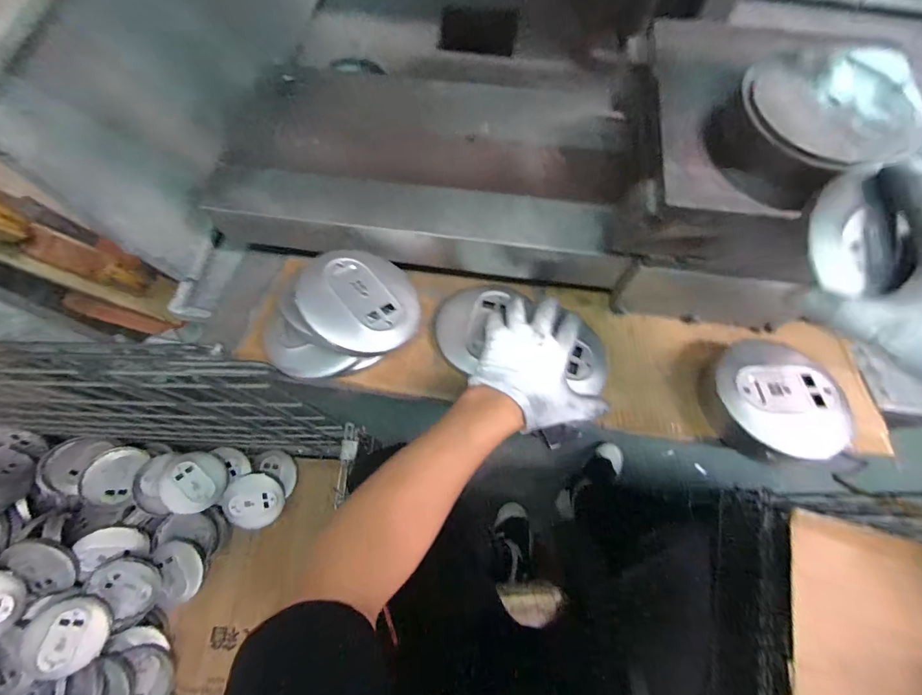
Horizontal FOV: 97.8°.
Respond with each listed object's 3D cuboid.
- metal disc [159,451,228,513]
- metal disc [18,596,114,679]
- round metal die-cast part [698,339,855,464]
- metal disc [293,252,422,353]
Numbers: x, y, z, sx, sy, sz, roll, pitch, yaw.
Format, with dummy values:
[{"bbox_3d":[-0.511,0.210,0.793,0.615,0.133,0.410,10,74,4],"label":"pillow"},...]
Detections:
[{"bbox_3d":[-0.619,0.311,0.935,0.126,0.034,0.133,11,68,-28],"label":"metal disc"},{"bbox_3d":[-0.767,0.565,0.785,0.128,0.022,0.124,12,68,-30],"label":"metal disc"},{"bbox_3d":[0.339,0.059,0.445,0.130,0.055,0.128,0,69,0],"label":"round metal die-cast part"},{"bbox_3d":[-0.110,-0.053,0.447,0.131,0.013,0.122,12,62,-24],"label":"metal disc"}]

